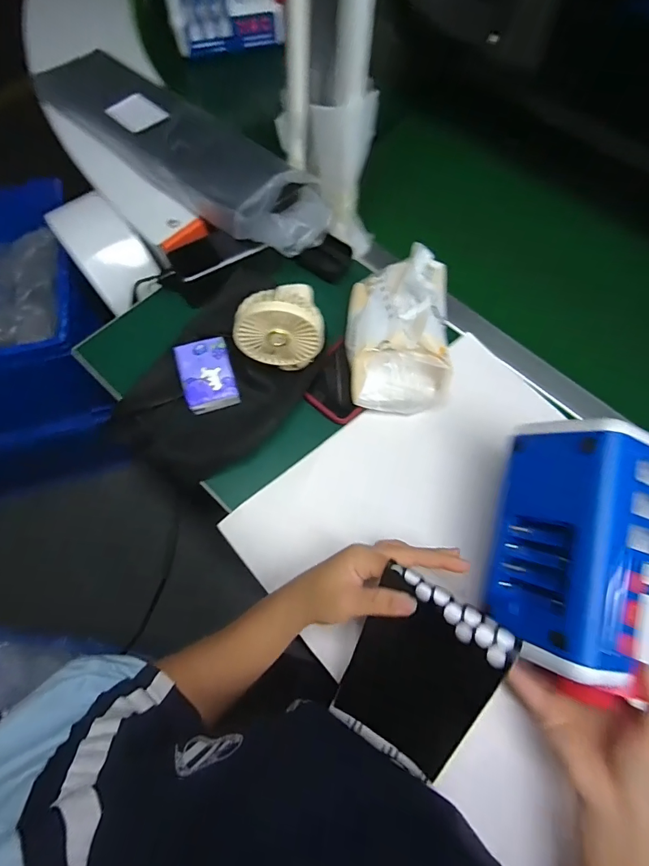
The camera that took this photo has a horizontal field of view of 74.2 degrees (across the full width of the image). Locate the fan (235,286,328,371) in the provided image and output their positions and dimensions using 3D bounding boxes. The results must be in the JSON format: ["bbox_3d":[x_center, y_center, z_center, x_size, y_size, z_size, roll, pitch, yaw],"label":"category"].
[{"bbox_3d":[-0.045,-0.104,0.449,0.088,0.103,0.037,-1,68,-1],"label":"fan"}]

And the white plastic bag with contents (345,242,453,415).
[{"bbox_3d":[0.082,-0.116,0.465,0.107,0.080,0.168,7,68,2],"label":"white plastic bag with contents"}]

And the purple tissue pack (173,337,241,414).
[{"bbox_3d":[-0.130,-0.065,0.476,0.056,0.023,0.076,-15,69,-7],"label":"purple tissue pack"}]

